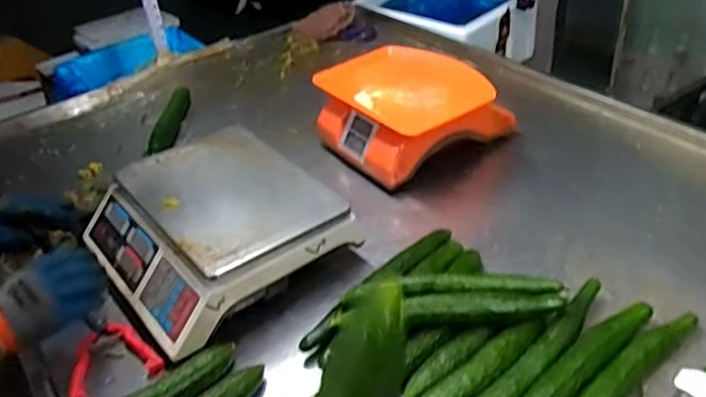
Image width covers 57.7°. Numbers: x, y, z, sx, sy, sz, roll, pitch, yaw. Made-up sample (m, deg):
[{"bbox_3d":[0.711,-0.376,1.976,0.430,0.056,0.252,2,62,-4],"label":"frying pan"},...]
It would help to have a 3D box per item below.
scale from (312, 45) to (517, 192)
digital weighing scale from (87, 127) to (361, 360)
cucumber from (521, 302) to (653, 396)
[{"bbox_3d":[0.095,-0.173,1.205,0.264,0.136,0.275,-25,40,-25],"label":"scale"},{"bbox_3d":[-0.213,0.038,0.967,0.313,0.113,0.337,-29,42,-29],"label":"digital weighing scale"},{"bbox_3d":[0.256,0.210,0.743,0.296,0.045,0.041,-30,43,-30],"label":"cucumber"}]

